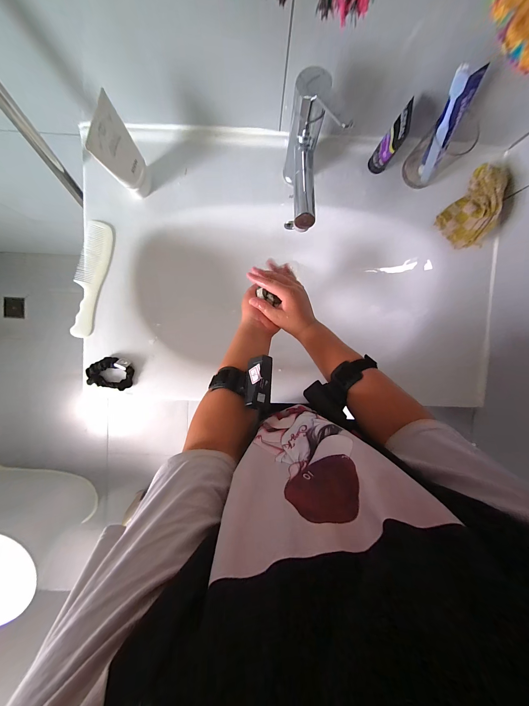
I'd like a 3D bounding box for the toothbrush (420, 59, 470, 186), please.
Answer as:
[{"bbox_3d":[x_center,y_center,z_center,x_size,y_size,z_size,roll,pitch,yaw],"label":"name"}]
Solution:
[{"bbox_3d":[0.271,-0.333,0.393,0.016,0.186,0.008,26,92,20],"label":"toothbrush"}]

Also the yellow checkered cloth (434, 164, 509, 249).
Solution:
[{"bbox_3d":[0.391,-0.265,0.466,0.088,0.049,0.119,39,91,-3],"label":"yellow checkered cloth"}]

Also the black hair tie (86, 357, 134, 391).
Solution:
[{"bbox_3d":[-0.288,0.036,0.477,0.079,0.022,0.056,7,93,-2],"label":"black hair tie"}]

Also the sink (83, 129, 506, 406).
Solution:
[{"bbox_3d":[0.053,-0.153,0.572,0.776,0.192,0.472,3,93,-2],"label":"sink"}]

